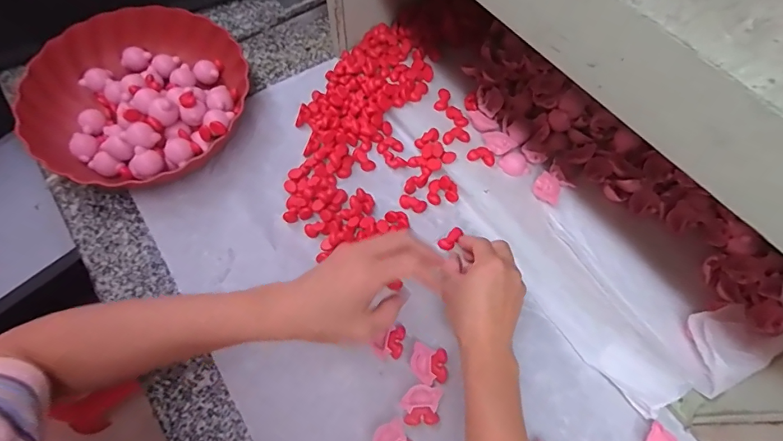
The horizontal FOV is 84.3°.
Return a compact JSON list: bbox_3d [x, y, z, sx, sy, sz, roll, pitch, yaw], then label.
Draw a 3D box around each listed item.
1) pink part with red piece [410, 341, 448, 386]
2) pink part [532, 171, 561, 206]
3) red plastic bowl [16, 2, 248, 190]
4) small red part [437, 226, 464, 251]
[{"bbox_3d":[0.037,0.138,0.413,0.035,0.012,0.034,12,66,5],"label":"pink part with red piece"},{"bbox_3d":[0.174,-0.035,0.478,0.030,0.009,0.031,31,69,13],"label":"pink part"},{"bbox_3d":[-0.287,-0.151,0.509,0.229,0.062,0.241,0,65,0],"label":"red plastic bowl"},{"bbox_3d":[0.065,0.018,0.471,0.017,0.012,0.030,35,70,15],"label":"small red part"}]

